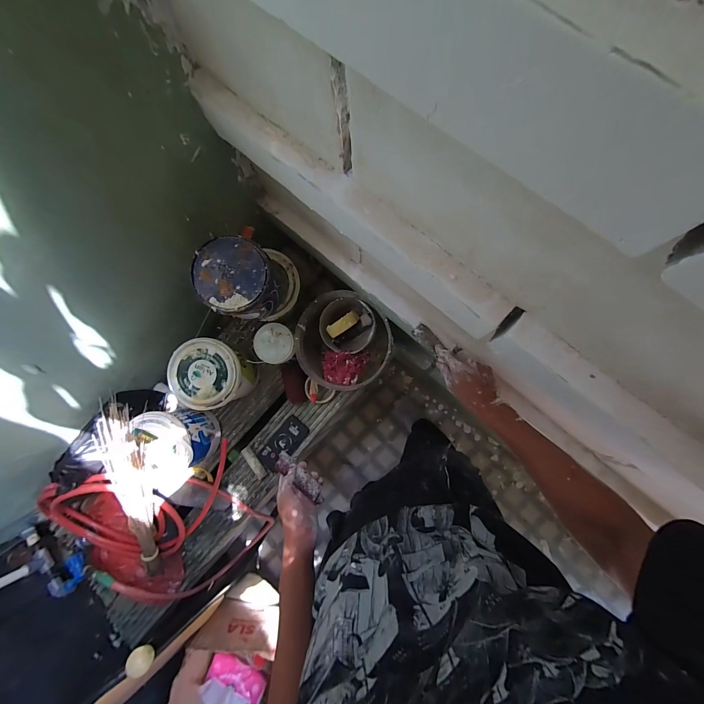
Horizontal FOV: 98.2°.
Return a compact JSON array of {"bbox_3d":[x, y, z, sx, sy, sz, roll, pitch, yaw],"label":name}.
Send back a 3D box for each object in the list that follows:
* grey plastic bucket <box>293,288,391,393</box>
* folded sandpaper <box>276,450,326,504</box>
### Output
[{"bbox_3d":[-0.021,-0.021,0.839,0.231,0.204,0.224,-1,83,5],"label":"grey plastic bucket"},{"bbox_3d":[-0.101,0.241,0.581,0.121,0.022,0.030,40,87,16],"label":"folded sandpaper"}]

